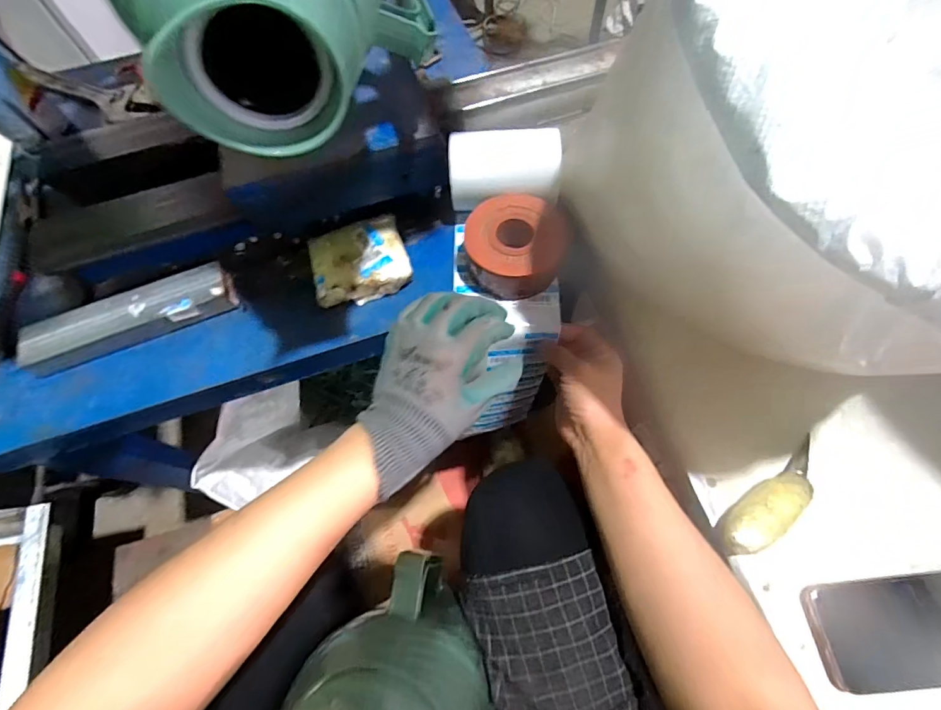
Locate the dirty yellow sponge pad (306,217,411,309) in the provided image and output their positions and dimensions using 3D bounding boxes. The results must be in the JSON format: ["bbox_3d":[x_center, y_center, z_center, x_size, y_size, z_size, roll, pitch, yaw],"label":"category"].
[{"bbox_3d":[-0.117,-0.099,0.460,0.096,0.032,0.082,-17,67,-5],"label":"dirty yellow sponge pad"}]

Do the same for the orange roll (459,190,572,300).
[{"bbox_3d":[0.042,-0.110,0.450,0.111,0.053,0.103,9,67,7],"label":"orange roll"}]

